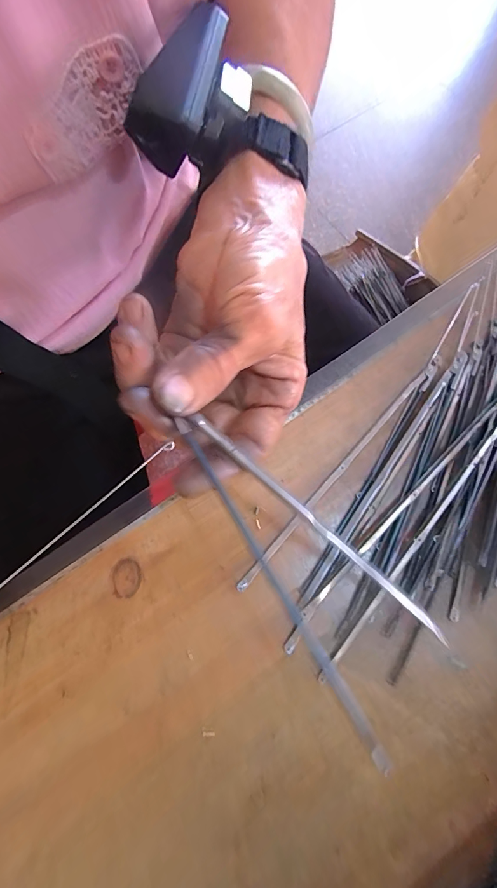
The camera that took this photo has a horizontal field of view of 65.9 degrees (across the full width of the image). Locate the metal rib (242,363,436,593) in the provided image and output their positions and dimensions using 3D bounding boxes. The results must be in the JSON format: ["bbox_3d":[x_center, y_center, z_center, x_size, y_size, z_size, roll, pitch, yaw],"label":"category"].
[{"bbox_3d":[0.059,0.013,0.232,0.007,0.004,0.189,42,79,9],"label":"metal rib"}]

